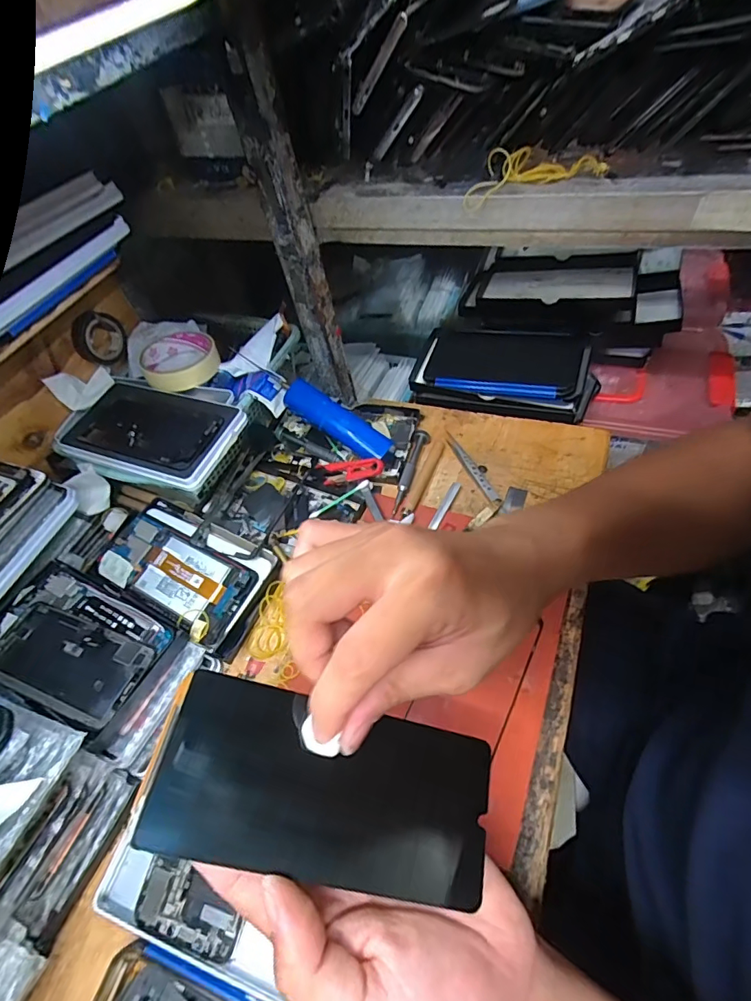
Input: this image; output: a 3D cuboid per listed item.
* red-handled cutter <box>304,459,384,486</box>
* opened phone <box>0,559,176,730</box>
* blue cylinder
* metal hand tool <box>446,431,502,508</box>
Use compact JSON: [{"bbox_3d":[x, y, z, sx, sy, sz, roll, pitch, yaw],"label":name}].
[{"bbox_3d":[-0.035,-0.031,0.503,0.094,0.015,0.023,-4,51,30],"label":"red-handled cutter"},{"bbox_3d":[-0.259,0.116,0.399,0.161,0.011,0.100,18,50,18],"label":"opened phone"},{"bbox_3d":[-0.044,-0.088,0.513,0.131,0.027,0.030,33,62,8],"label":"blue cylinder"},{"bbox_3d":[0.105,-0.036,0.497,0.018,0.013,0.108,-22,53,-6],"label":"metal hand tool"}]

